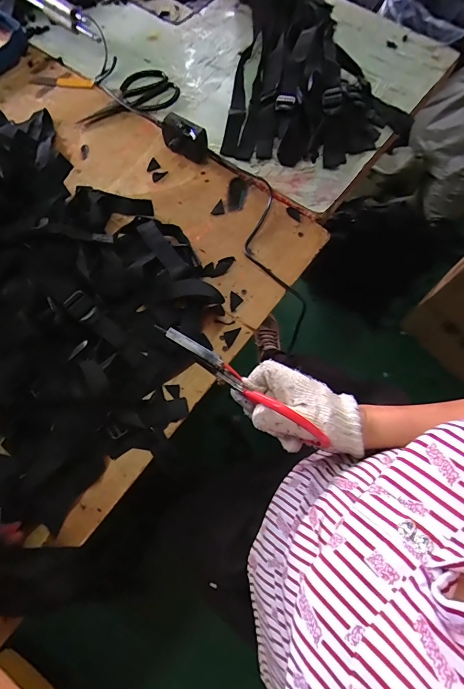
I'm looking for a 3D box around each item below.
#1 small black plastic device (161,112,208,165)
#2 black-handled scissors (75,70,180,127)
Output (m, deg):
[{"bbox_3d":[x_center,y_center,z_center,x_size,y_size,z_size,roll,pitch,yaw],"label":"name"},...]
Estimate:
[{"bbox_3d":[-0.074,-0.317,0.564,0.079,0.047,0.038,28,73,5],"label":"small black plastic device"},{"bbox_3d":[-0.175,-0.414,0.600,0.169,0.020,0.069,-13,72,-6],"label":"black-handled scissors"}]

